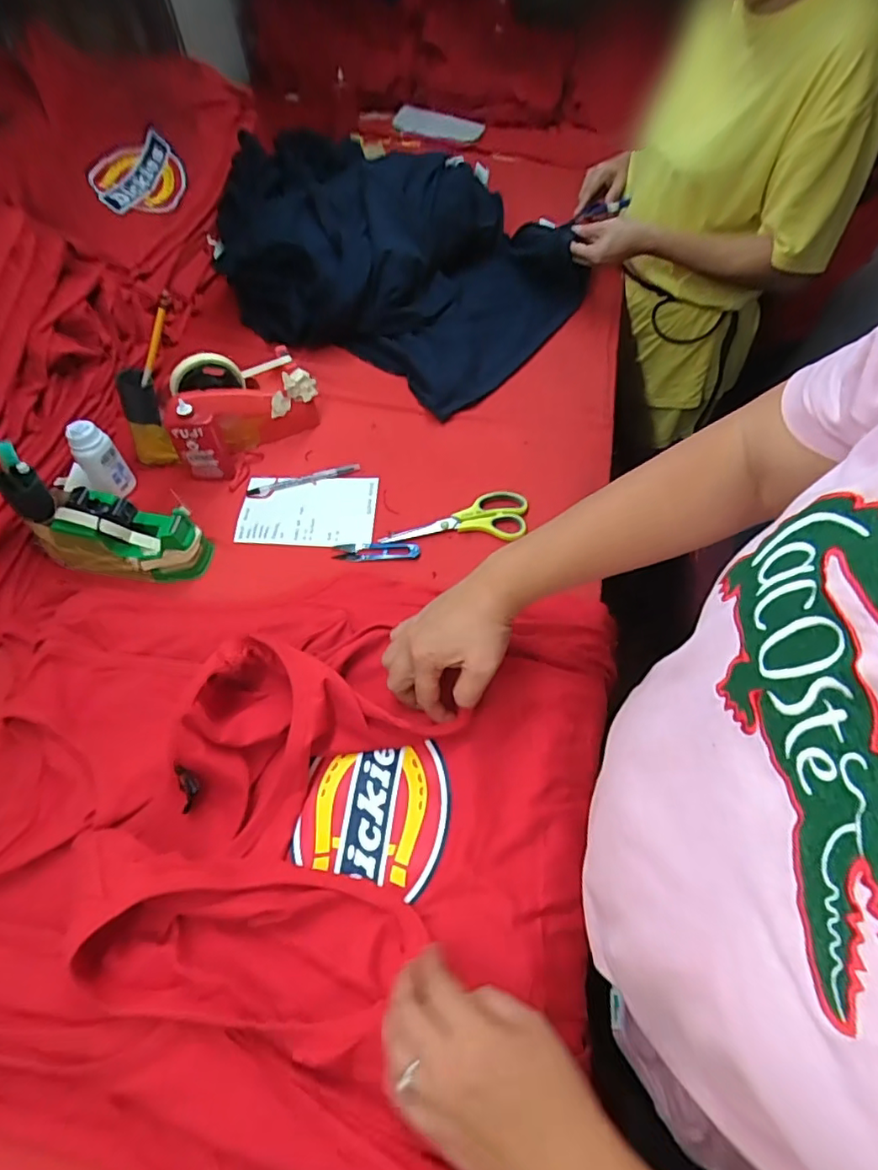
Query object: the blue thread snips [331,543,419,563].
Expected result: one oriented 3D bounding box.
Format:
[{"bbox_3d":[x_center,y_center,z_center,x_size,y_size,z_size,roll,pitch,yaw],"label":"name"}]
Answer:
[{"bbox_3d":[-0.074,-0.040,0.684,0.101,0.009,0.029,0,55,-2],"label":"blue thread snips"}]

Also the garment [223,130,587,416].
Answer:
[{"bbox_3d":[-0.058,-0.515,0.897,0.471,0.159,0.413,32,63,22],"label":"garment"}]

